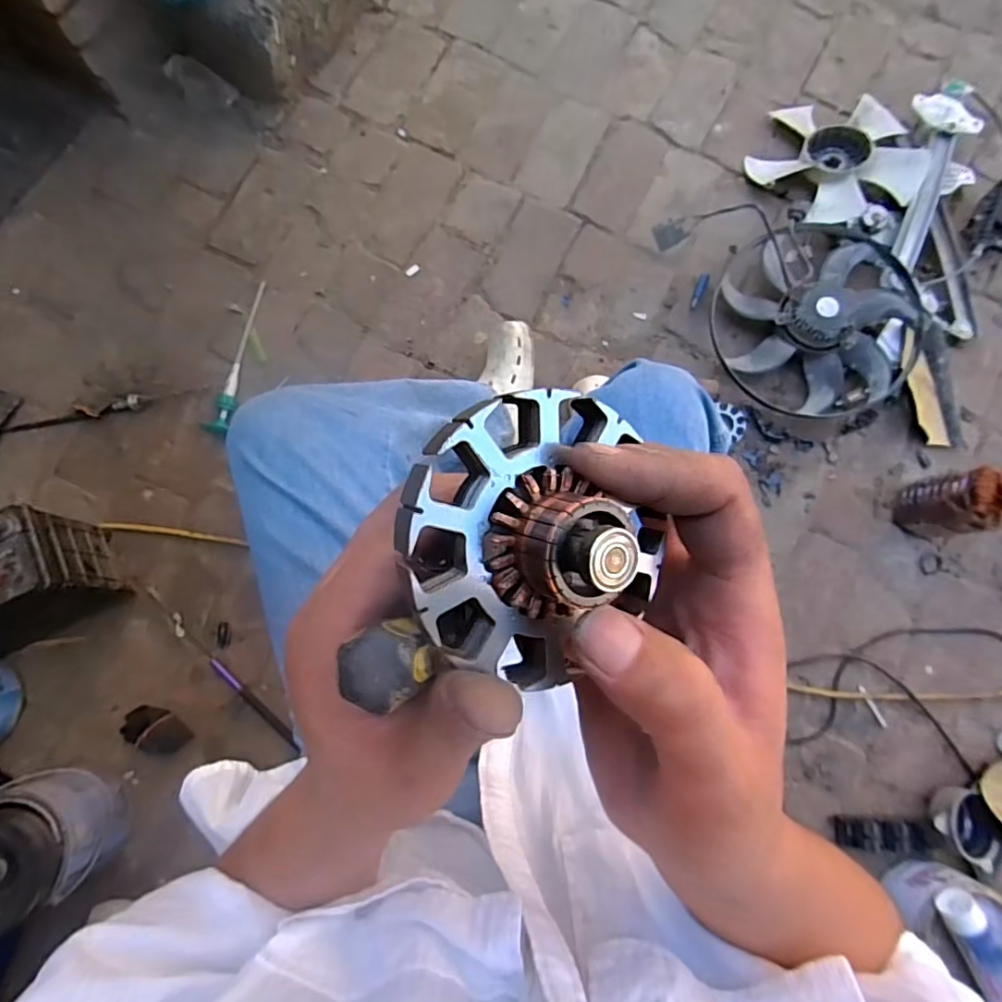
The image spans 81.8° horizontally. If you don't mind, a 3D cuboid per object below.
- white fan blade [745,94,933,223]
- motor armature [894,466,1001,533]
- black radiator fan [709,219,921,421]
[{"bbox_3d":[0.614,-0.623,1.060,0.271,0.062,0.270,0,79,-1],"label":"white fan blade"},{"bbox_3d":[0.701,0.005,0.901,0.084,0.160,0.093,-12,80,-3],"label":"motor armature"},{"bbox_3d":[0.547,-0.324,0.985,0.344,0.084,0.328,0,79,-1],"label":"black radiator fan"}]

